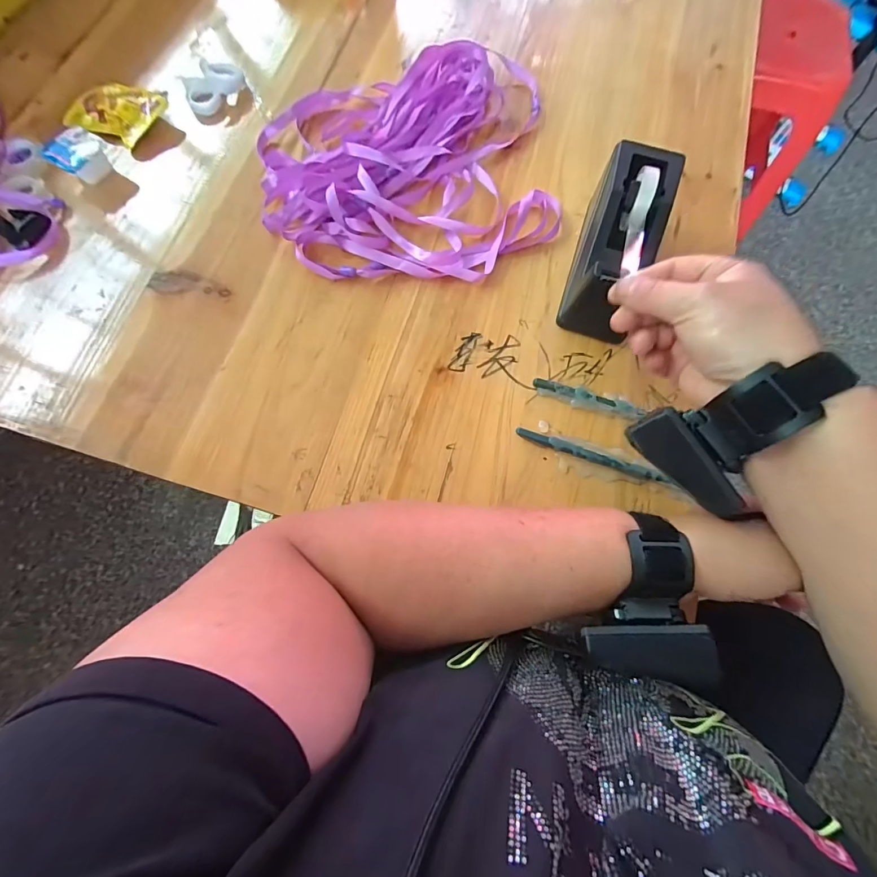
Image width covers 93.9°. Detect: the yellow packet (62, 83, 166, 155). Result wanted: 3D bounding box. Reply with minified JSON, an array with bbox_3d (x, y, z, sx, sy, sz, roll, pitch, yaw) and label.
[{"bbox_3d":[-0.340,-0.341,0.430,0.089,0.029,0.078,23,74,6],"label":"yellow packet"}]

